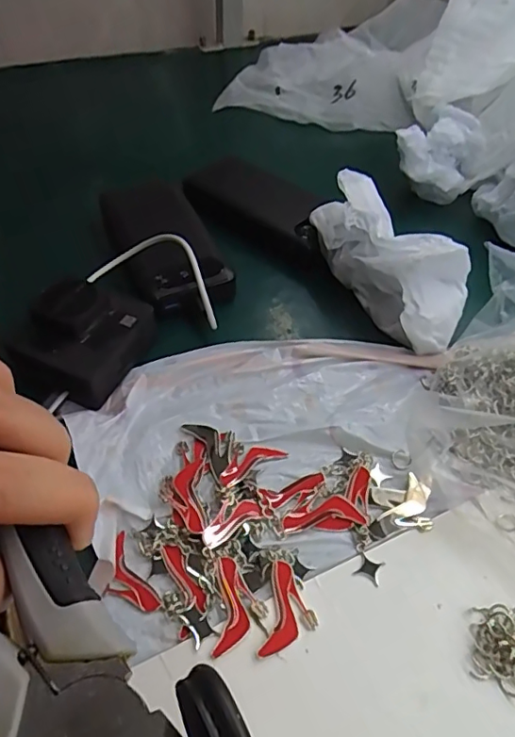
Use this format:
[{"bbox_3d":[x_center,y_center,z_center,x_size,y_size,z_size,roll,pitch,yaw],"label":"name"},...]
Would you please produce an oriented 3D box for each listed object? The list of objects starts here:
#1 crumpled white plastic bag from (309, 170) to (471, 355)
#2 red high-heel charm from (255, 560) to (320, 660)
[{"bbox_3d":[0.100,-0.084,0.397,0.068,0.069,0.145,-24,55,-19],"label":"crumpled white plastic bag"},{"bbox_3d":[0.017,0.123,0.268,0.026,0.005,0.046,9,51,7],"label":"red high-heel charm"}]

